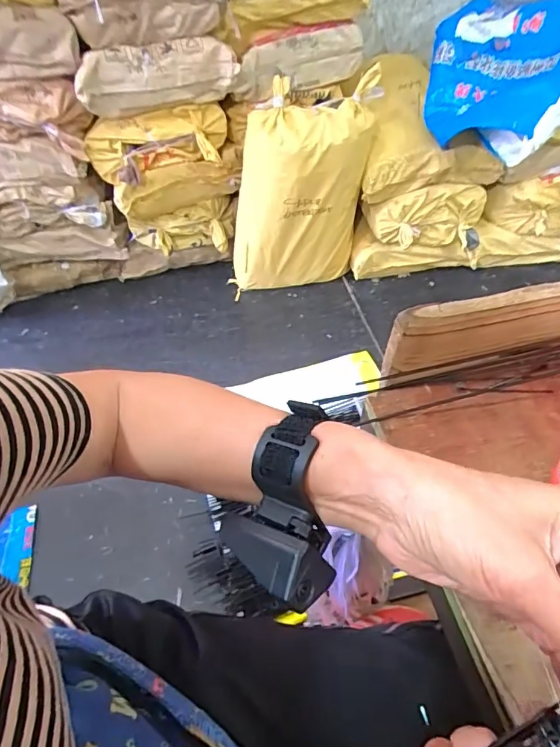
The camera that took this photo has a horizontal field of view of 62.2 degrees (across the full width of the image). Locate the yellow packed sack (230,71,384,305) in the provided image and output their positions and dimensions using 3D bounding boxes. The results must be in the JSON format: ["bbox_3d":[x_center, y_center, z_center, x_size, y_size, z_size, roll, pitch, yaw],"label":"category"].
[{"bbox_3d":[0.058,-0.575,1.580,0.450,0.612,0.210,4,50,5],"label":"yellow packed sack"}]

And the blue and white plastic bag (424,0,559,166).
[{"bbox_3d":[0.707,-0.954,1.277,0.459,0.216,0.705,37,92,43],"label":"blue and white plastic bag"}]

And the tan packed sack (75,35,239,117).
[{"bbox_3d":[-0.363,-0.872,1.369,0.442,0.168,0.143,-16,51,-12],"label":"tan packed sack"}]

